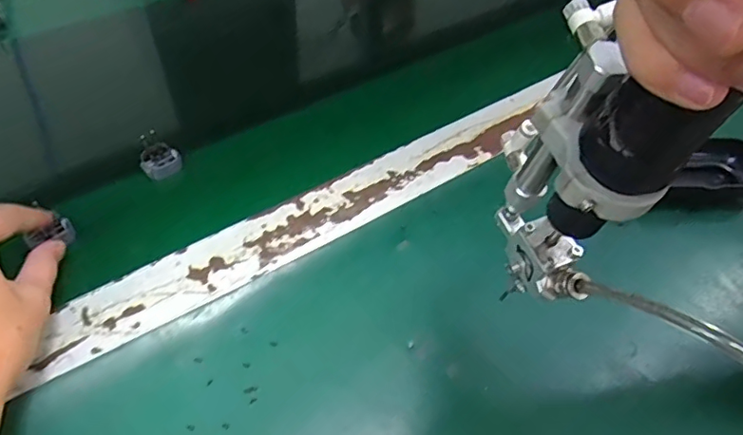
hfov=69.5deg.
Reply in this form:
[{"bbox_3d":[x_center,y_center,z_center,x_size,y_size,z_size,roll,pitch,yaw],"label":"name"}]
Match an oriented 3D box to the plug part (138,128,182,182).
[{"bbox_3d":[-0.163,-0.048,0.408,0.028,0.024,0.028,-23,58,-20],"label":"plug part"}]

